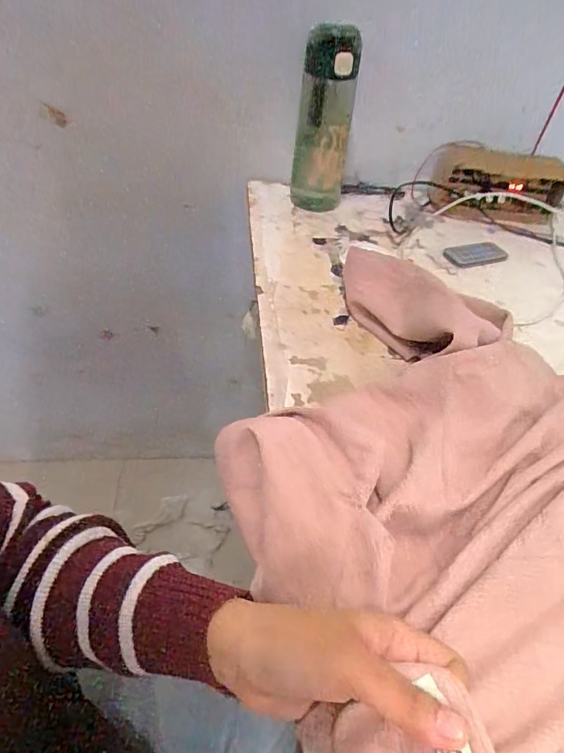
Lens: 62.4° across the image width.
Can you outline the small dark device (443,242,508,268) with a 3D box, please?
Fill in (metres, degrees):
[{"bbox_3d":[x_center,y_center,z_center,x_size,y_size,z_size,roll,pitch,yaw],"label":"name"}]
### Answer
[{"bbox_3d":[0.265,-0.167,0.637,0.090,0.010,0.040,-17,50,-21],"label":"small dark device"}]

